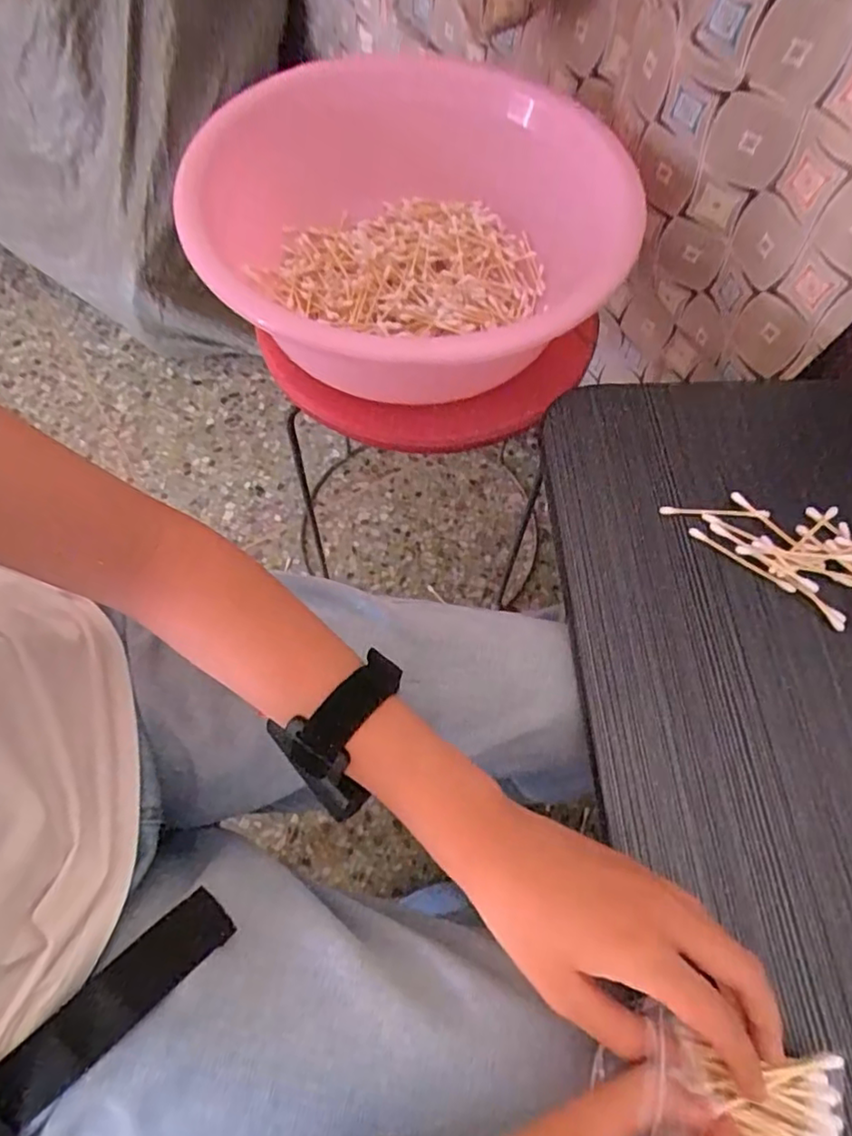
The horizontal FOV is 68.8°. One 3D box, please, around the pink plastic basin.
[{"bbox_3d":[0.000,-0.258,0.520,0.291,0.121,0.332,28,68,11],"label":"pink plastic basin"}]

